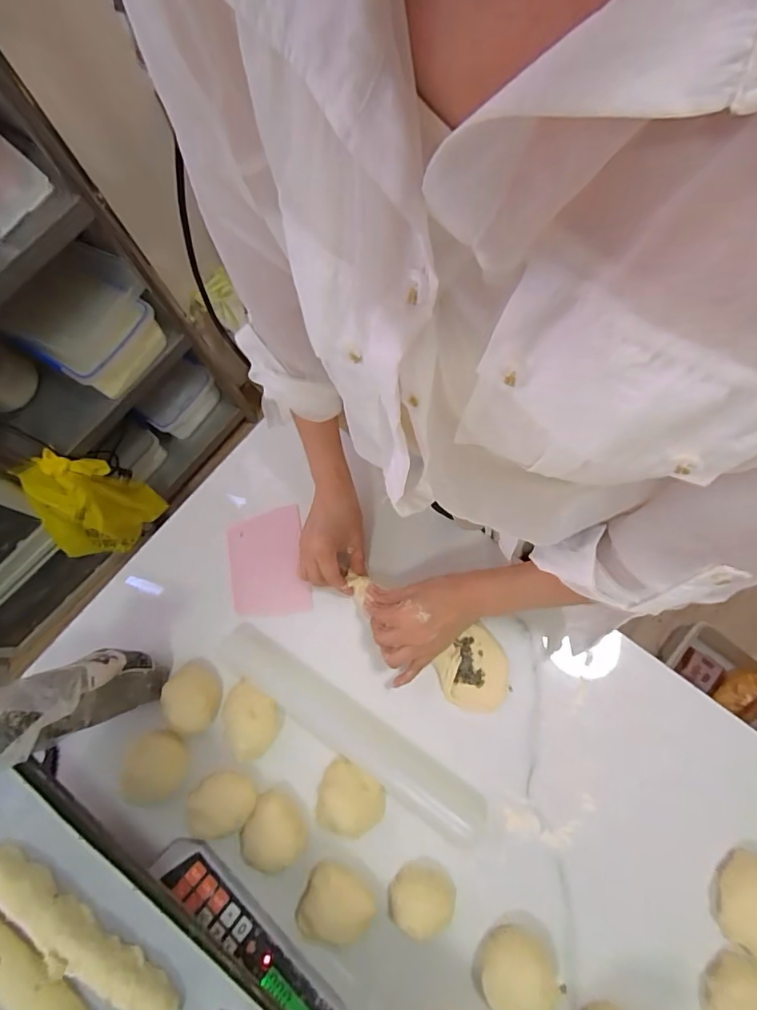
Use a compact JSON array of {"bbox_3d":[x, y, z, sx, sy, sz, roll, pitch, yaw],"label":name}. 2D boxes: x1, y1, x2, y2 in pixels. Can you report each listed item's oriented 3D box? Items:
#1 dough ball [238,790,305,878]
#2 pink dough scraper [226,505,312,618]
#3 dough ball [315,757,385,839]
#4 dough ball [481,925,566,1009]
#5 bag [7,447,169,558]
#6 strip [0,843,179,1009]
[{"bbox_3d":[-0.105,0.330,0.500,0.062,0.033,0.061,-2,72,6],"label":"dough ball"},{"bbox_3d":[-0.133,0.070,0.596,0.089,0.005,0.125,-11,71,1],"label":"pink dough scraper"},{"bbox_3d":[-0.029,0.296,0.499,0.067,0.034,0.064,-2,72,6],"label":"dough ball"},{"bbox_3d":[0.122,0.410,0.435,0.061,0.038,0.064,-2,72,6],"label":"dough ball"},{"bbox_3d":[-0.673,0.013,1.178,0.117,0.332,0.225,20,75,12],"label":"bag"},{"bbox_3d":[-0.247,0.344,0.397,0.202,0.027,0.037,29,78,14],"label":"strip"}]

